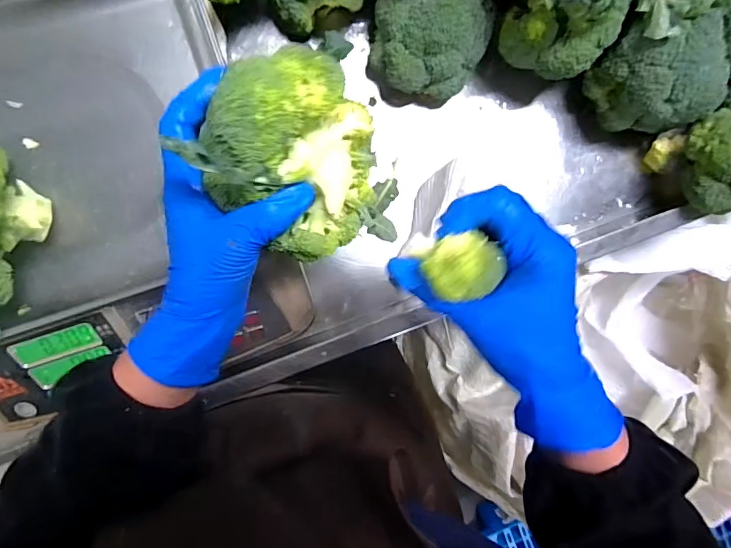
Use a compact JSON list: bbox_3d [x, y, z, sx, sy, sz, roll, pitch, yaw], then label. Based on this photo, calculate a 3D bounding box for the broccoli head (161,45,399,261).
[{"bbox_3d":[-0.037,-0.066,0.273,0.107,0.095,0.115,-1,95,-7],"label":"broccoli head"}]

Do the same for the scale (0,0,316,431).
[{"bbox_3d":[-0.255,-0.044,0.402,0.338,0.093,0.336,-19,97,-5],"label":"scale"}]

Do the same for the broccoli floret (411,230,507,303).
[{"bbox_3d":[0.053,-0.004,0.251,0.042,0.029,0.034,-18,96,-5],"label":"broccoli floret"}]

